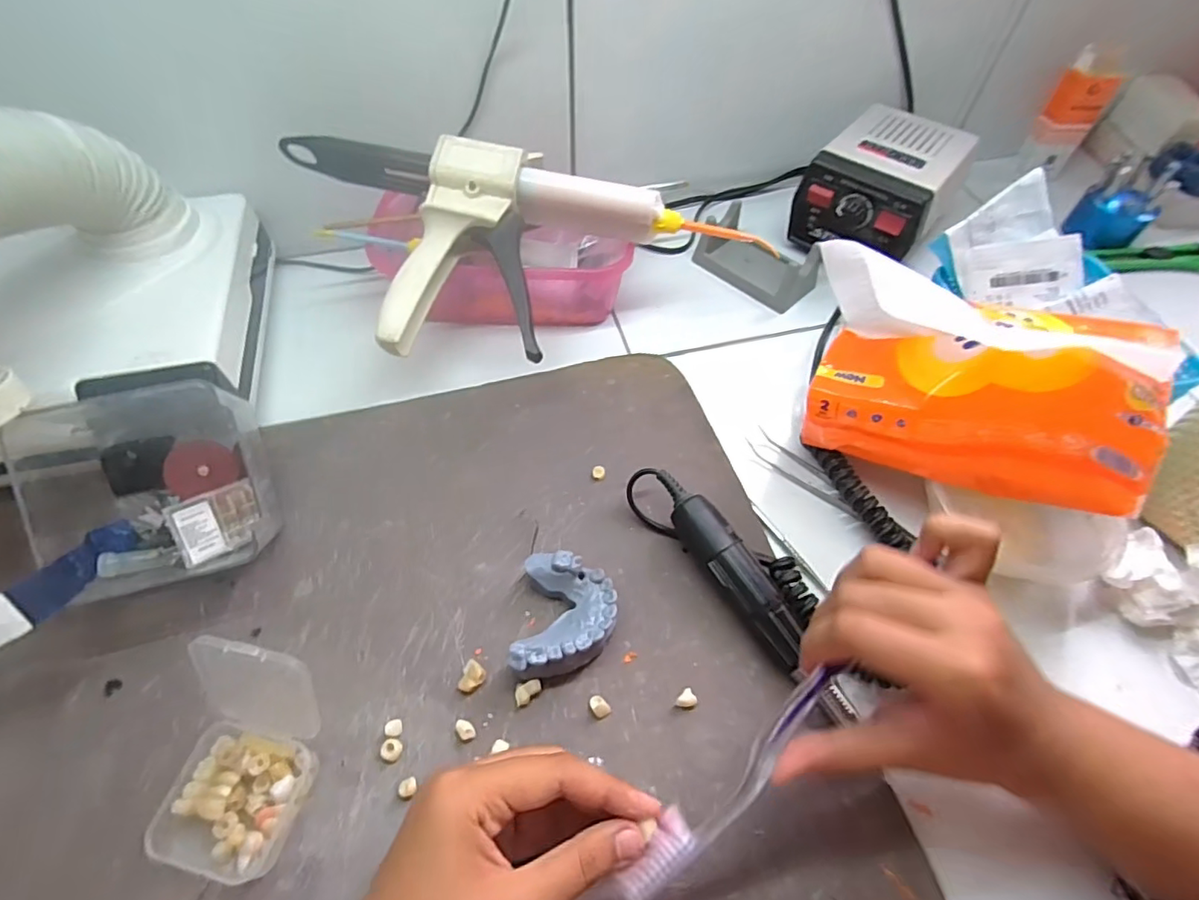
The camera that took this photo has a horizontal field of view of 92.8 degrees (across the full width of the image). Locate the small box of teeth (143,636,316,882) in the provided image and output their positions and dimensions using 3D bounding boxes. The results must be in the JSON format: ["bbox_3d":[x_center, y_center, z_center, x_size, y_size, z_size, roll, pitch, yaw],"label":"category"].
[{"bbox_3d":[-0.164,0.137,0.252,0.057,0.063,0.083,13,57,7],"label":"small box of teeth"}]

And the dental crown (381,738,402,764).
[{"bbox_3d":[-0.103,0.148,0.282,0.009,0.005,0.010,10,56,5],"label":"dental crown"}]

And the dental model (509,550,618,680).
[{"bbox_3d":[-0.018,0.092,0.312,0.050,0.024,0.065,6,56,2],"label":"dental model"}]

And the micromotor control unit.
[{"bbox_3d":[0.245,-0.224,0.481,0.112,0.074,0.125,32,61,18],"label":"micromotor control unit"}]

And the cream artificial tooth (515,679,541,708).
[{"bbox_3d":[-0.037,0.127,0.298,0.014,0.006,0.010,-13,57,-10],"label":"cream artificial tooth"}]

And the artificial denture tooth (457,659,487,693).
[{"bbox_3d":[-0.067,0.121,0.302,0.012,0.006,0.015,30,60,17],"label":"artificial denture tooth"}]

